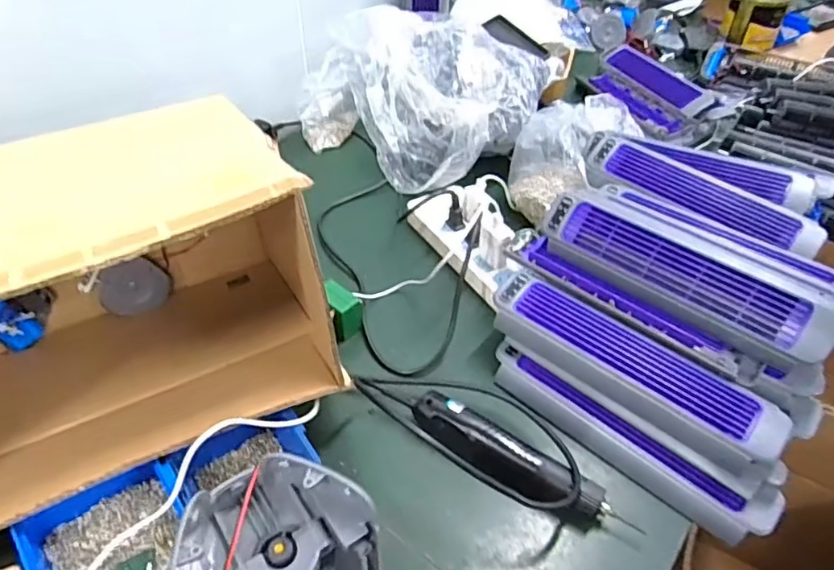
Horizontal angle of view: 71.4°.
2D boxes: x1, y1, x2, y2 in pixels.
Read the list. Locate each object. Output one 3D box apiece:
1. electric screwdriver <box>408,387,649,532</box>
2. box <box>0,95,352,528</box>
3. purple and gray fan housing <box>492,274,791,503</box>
[{"bbox_3d":[0.101,0.178,0.557,0.217,0.046,0.054,26,50,23],"label":"electric screwdriver"},{"bbox_3d":[-0.312,0.025,0.534,0.416,0.272,0.312,-22,49,-22],"label":"box"},{"bbox_3d":[0.215,0.089,0.601,0.306,0.051,0.069,32,52,27],"label":"purple and gray fan housing"}]

